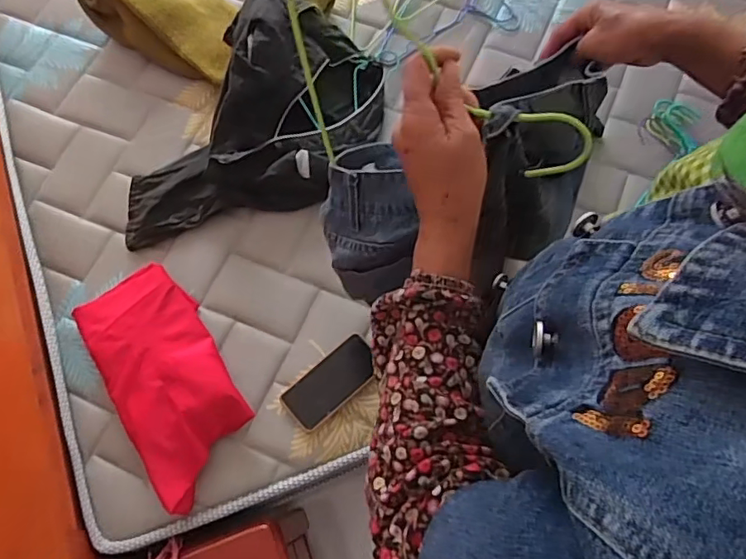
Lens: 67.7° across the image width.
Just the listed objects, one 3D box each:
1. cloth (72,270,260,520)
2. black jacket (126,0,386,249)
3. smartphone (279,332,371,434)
[{"bbox_3d":[-0.314,0.145,0.846,0.166,0.045,0.360,-31,73,-11],"label":"cloth"},{"bbox_3d":[-0.182,-0.248,0.937,0.319,0.144,0.510,27,71,10],"label":"black jacket"},{"bbox_3d":[-0.063,0.159,0.858,0.154,0.008,0.073,-39,82,-14],"label":"smartphone"}]

